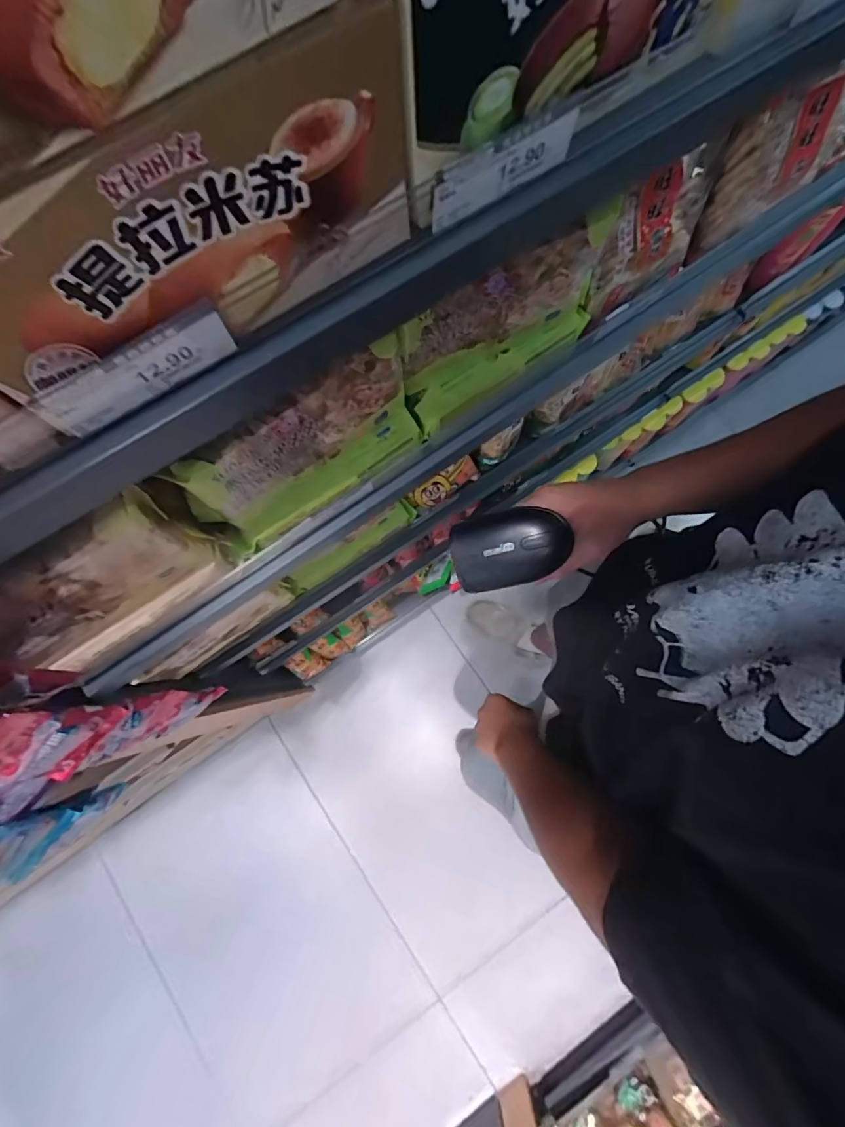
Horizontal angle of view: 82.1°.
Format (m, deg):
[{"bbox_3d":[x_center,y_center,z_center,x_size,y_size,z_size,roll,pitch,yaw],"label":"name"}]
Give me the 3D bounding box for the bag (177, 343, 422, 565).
[{"bbox_3d":[-0.104,-0.100,0.447,0.225,0.150,0.044,-34,80,-6],"label":"bag"}]

